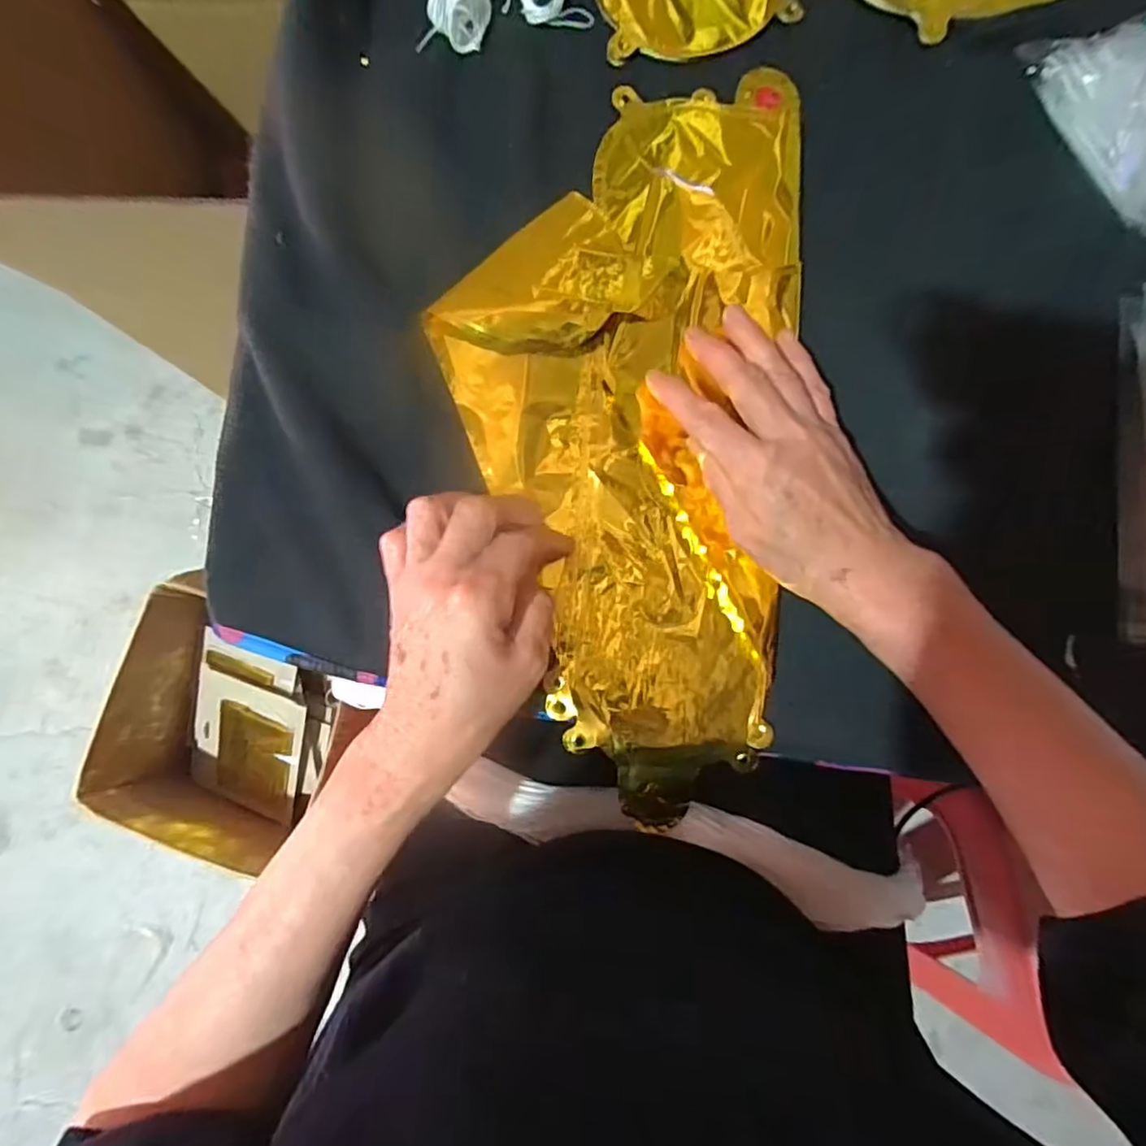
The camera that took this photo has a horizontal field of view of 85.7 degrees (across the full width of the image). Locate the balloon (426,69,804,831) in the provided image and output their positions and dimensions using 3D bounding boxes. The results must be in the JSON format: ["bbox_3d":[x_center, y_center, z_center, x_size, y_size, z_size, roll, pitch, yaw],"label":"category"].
[{"bbox_3d":[0.032,-0.080,0.361,0.202,0.019,0.416,0,86,-2],"label":"balloon"}]

